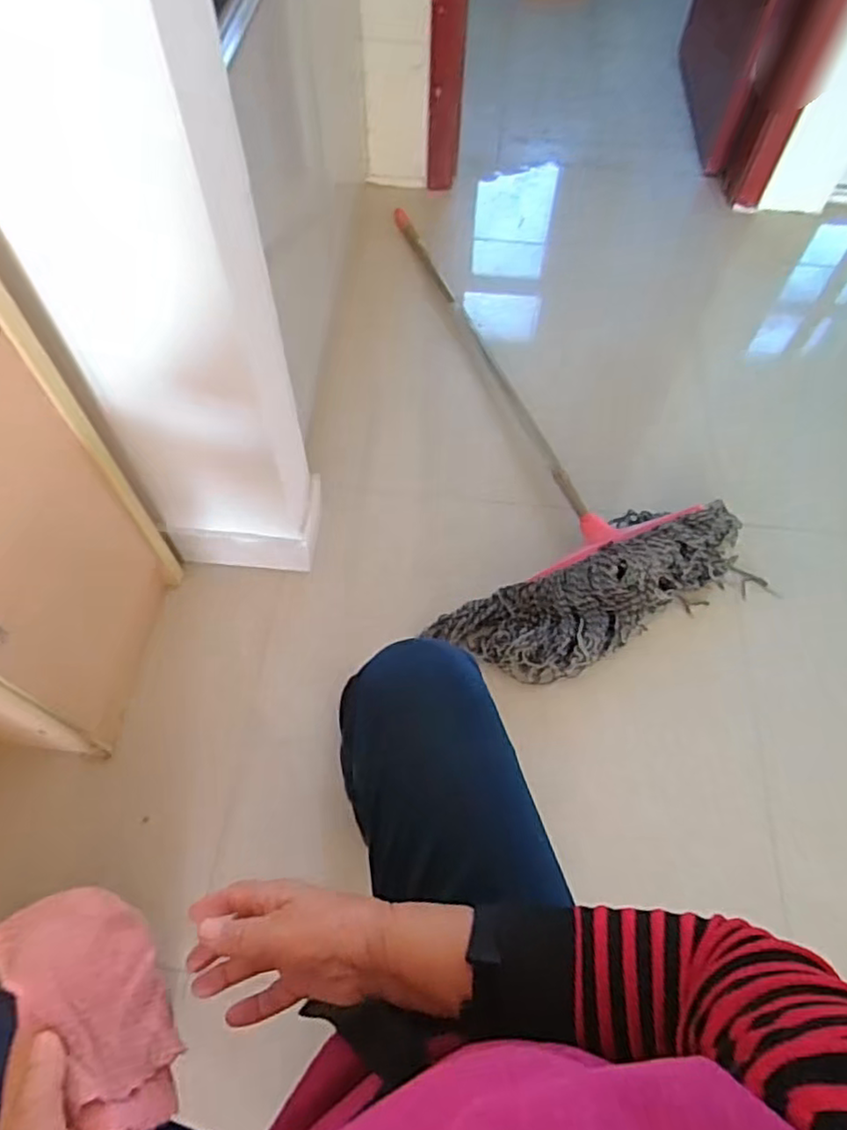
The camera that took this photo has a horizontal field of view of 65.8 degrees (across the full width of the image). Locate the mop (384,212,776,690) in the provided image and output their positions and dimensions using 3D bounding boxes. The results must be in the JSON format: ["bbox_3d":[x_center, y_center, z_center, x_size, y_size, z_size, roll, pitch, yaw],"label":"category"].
[{"bbox_3d":[0.183,-0.329,1.245,0.536,0.125,1.080,-11,61,-7],"label":"mop"}]

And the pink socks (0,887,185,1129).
[{"bbox_3d":[-0.202,0.268,0.402,0.049,0.082,0.148,-44,61,20],"label":"pink socks"}]

